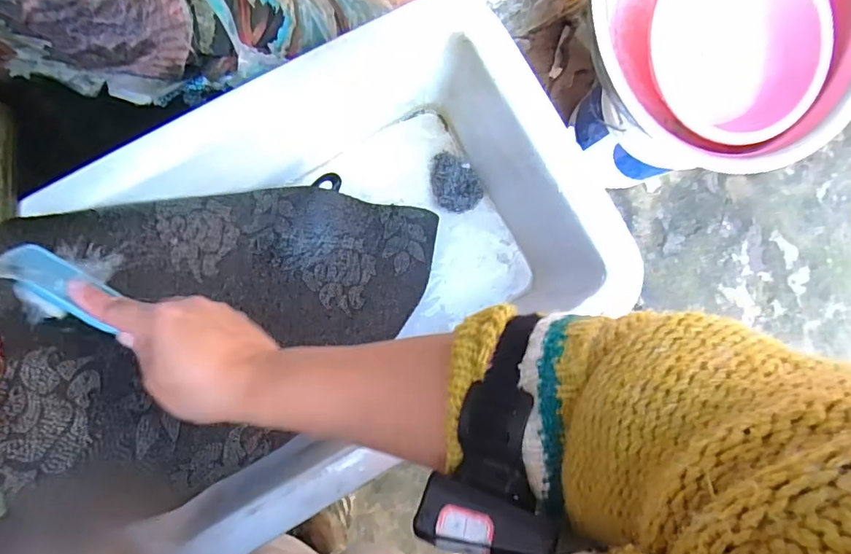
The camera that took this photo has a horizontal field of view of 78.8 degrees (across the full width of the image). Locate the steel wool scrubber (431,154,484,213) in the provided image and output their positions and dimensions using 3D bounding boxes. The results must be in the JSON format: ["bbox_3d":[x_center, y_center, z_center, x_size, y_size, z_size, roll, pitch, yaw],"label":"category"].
[{"bbox_3d":[0.042,-0.126,0.683,0.064,0.021,0.079,-6,87,-5],"label":"steel wool scrubber"}]

